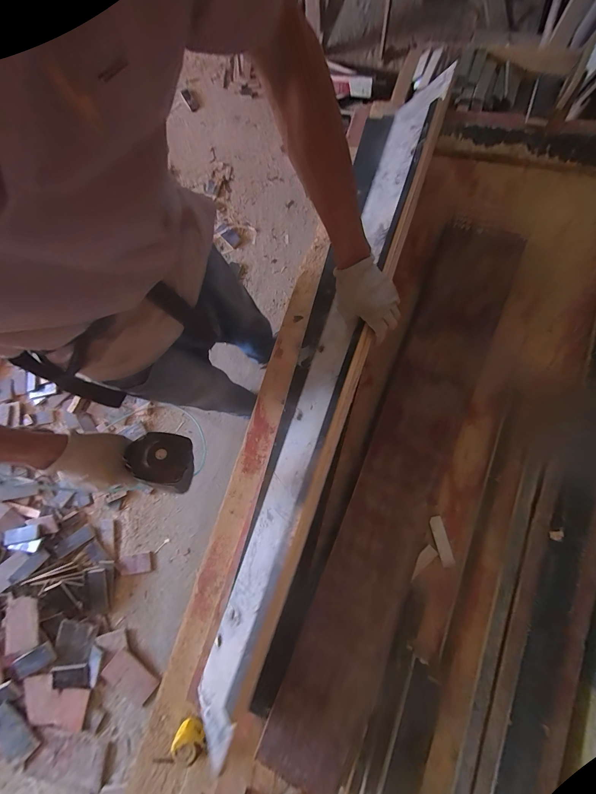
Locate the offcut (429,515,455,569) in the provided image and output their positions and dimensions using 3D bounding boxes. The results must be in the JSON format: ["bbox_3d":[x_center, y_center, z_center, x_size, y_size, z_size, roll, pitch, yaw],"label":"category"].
[{"bbox_3d":[0.304,0.306,0.633,0.028,0.004,0.111,-18,92,3],"label":"offcut"}]

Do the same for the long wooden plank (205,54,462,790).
[{"bbox_3d":[0.036,-0.022,0.621,0.028,0.228,1.309,21,86,-30],"label":"long wooden plank"}]

